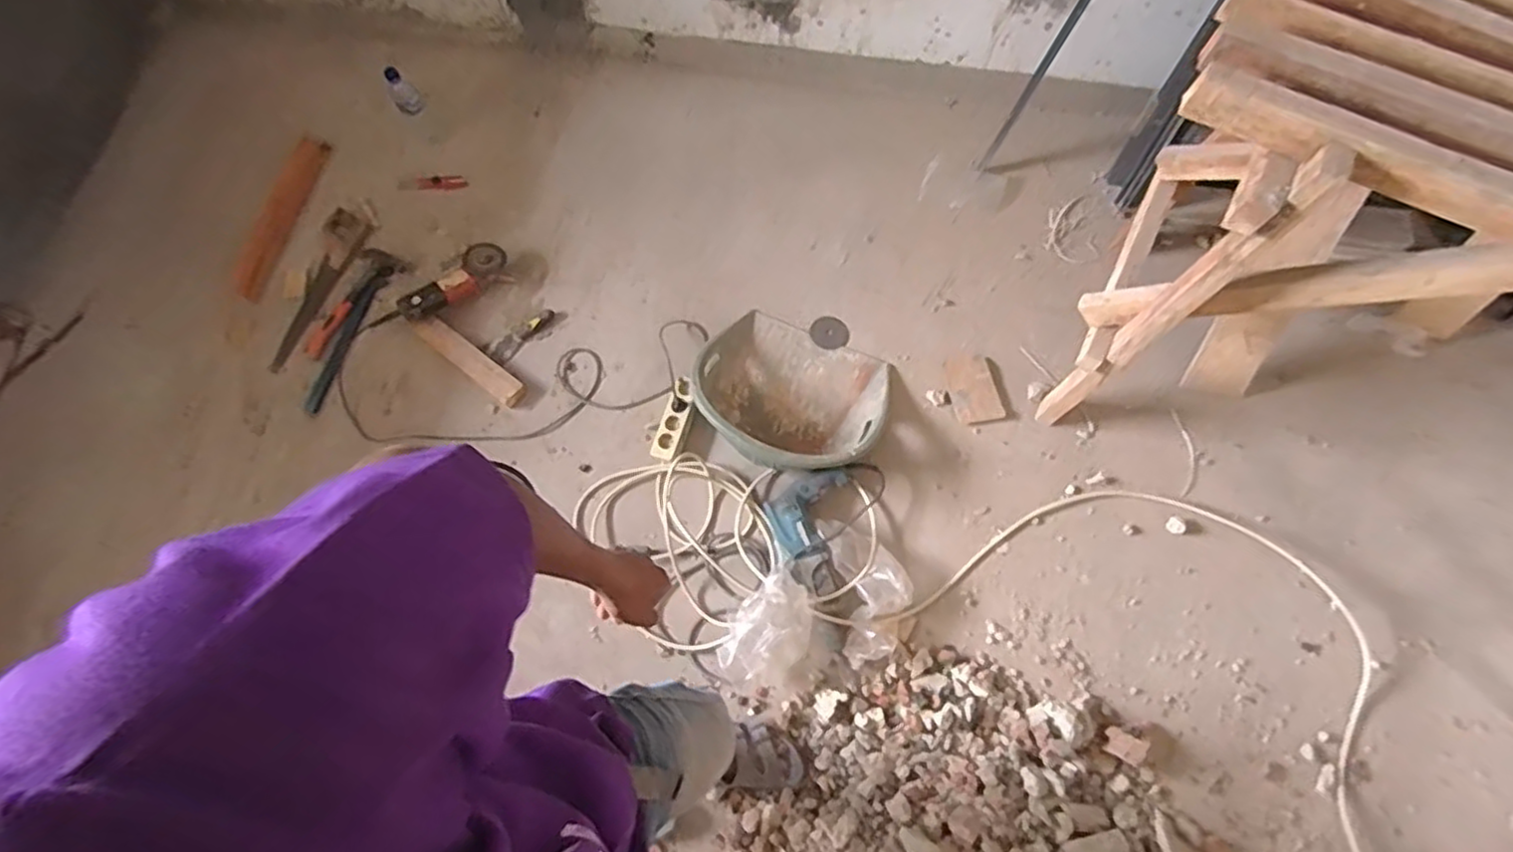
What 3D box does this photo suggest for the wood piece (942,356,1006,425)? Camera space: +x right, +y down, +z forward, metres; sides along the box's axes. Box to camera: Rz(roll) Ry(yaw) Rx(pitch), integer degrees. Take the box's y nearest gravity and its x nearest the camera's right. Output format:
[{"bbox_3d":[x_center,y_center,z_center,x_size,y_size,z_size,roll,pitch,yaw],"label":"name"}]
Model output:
[{"bbox_3d":[0.508,-0.087,1.635,0.110,0.007,0.165,-11,73,-2],"label":"wood piece"}]

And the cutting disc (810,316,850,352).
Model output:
[{"bbox_3d":[0.178,-0.225,1.689,0.082,0.007,0.095,-42,75,-5],"label":"cutting disc"}]

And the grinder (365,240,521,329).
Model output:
[{"bbox_3d":[-0.764,-0.325,1.688,0.351,0.078,0.104,-38,75,-10],"label":"grinder"}]

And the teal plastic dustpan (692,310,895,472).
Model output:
[{"bbox_3d":[0.080,-0.079,1.565,0.436,0.176,0.379,25,75,9],"label":"teal plastic dustpan"}]

